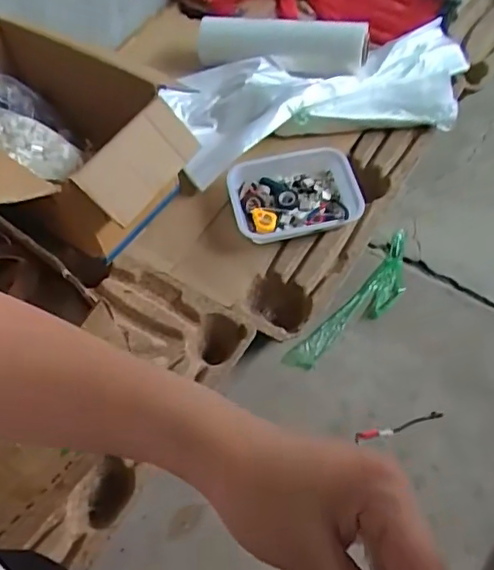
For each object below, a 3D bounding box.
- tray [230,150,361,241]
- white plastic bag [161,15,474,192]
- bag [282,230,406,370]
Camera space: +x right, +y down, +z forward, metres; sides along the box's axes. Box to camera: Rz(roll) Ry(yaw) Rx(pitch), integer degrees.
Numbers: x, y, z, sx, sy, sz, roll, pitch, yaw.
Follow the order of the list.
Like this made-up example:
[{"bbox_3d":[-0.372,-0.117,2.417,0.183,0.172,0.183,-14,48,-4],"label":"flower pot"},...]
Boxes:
[{"bbox_3d":[0.128,-0.242,1.482,0.339,0.056,0.240,-12,76,-3],"label":"tray"},{"bbox_3d":[0.228,-0.552,1.635,0.907,0.150,0.403,-17,60,-7],"label":"white plastic bag"},{"bbox_3d":[0.306,0.053,1.491,0.114,0.029,0.494,38,68,22],"label":"bag"}]

